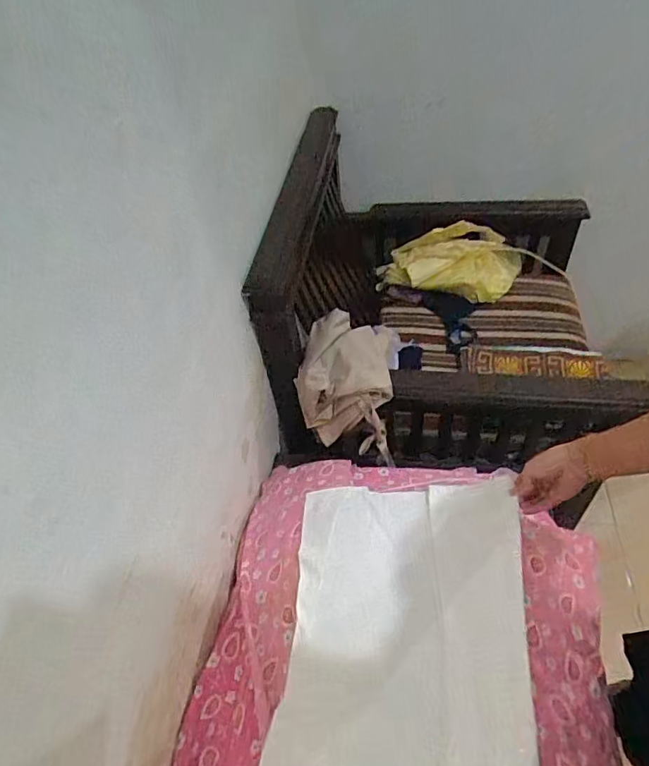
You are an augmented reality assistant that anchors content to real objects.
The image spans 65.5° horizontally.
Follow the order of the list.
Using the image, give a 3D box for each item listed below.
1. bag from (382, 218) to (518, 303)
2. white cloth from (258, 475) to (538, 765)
[{"bbox_3d":[0.322,-0.281,1.252,0.334,0.177,0.107,-2,49,5],"label":"bag"},{"bbox_3d":[0.076,0.354,0.531,0.301,0.060,0.574,7,50,13],"label":"white cloth"}]

